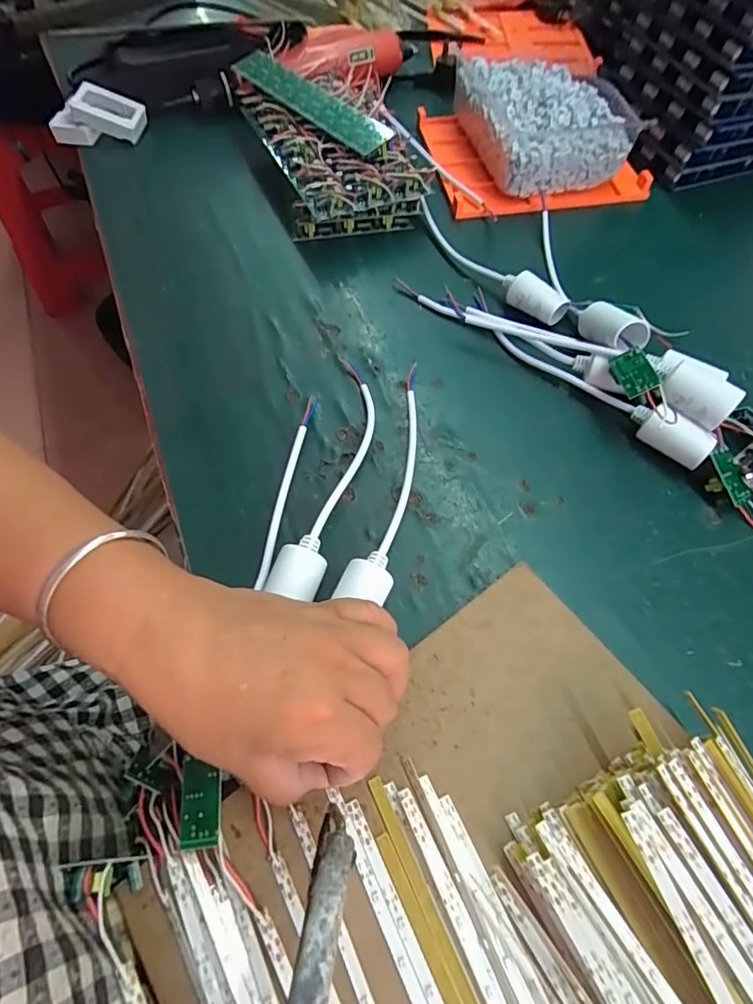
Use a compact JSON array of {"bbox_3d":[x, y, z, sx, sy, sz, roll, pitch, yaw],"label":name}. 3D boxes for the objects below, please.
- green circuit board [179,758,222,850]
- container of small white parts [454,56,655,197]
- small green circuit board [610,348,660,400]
[{"bbox_3d":[-0.081,0.138,0.226,0.019,0.004,0.034,-9,57,6],"label":"green circuit board"},{"bbox_3d":[0.164,-0.366,0.481,0.139,0.060,0.157,-12,63,-7],"label":"container of small white parts"},{"bbox_3d":[0.168,-0.085,0.325,0.022,0.004,0.035,-30,53,30],"label":"small green circuit board"}]

